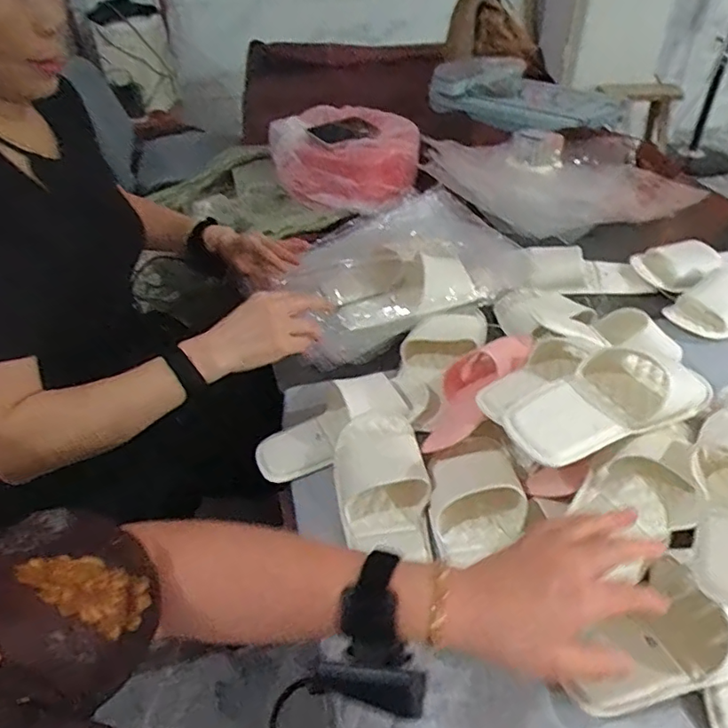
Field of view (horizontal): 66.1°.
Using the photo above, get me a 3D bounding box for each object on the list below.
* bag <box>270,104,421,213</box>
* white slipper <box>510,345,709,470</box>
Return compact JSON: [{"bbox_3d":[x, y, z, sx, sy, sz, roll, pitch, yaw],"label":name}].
[{"bbox_3d":[-0.042,-0.472,1.229,0.317,0.126,0.313,9,43,13],"label":"bag"},{"bbox_3d":[0.243,0.034,0.559,0.224,0.060,0.091,-20,44,-18],"label":"white slipper"}]

